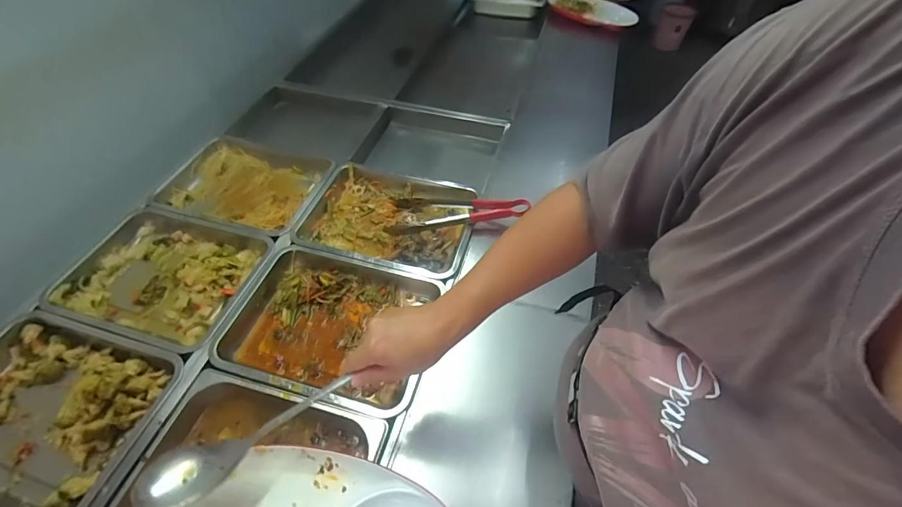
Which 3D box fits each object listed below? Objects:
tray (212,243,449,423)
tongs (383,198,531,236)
[{"bbox_3d":[-0.213,0.124,0.710,0.354,0.050,0.253,13,52,11],"label":"tray"},{"bbox_3d":[0.013,-0.088,0.844,0.293,0.030,0.096,-3,50,15],"label":"tongs"}]

